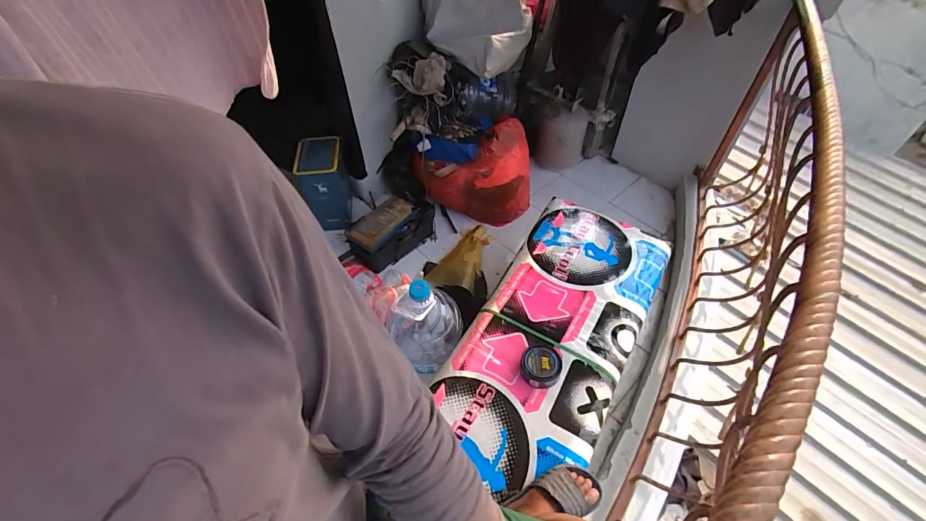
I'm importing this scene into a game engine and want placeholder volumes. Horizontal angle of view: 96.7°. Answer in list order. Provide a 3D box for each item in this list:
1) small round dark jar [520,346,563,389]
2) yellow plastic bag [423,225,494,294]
[{"bbox_3d":[0.214,0.286,1.126,0.106,0.032,0.117,7,50,7],"label":"small round dark jar"},{"bbox_3d":[0.005,-0.044,1.786,0.196,0.090,0.415,13,51,13],"label":"yellow plastic bag"}]

